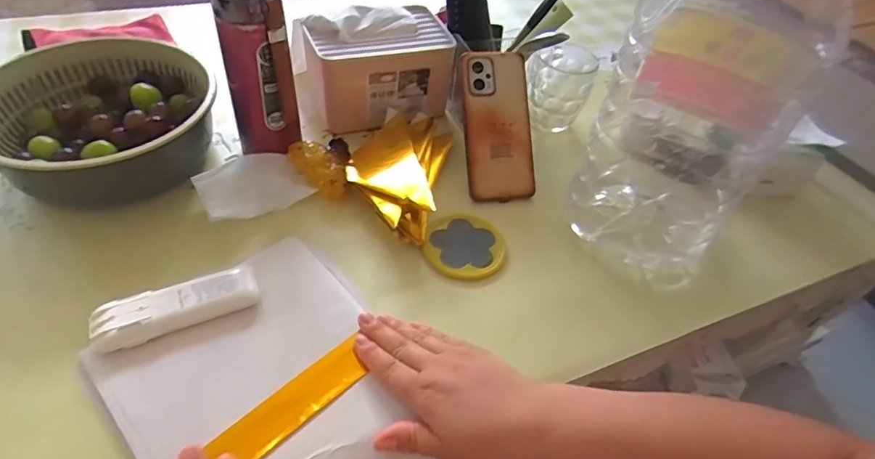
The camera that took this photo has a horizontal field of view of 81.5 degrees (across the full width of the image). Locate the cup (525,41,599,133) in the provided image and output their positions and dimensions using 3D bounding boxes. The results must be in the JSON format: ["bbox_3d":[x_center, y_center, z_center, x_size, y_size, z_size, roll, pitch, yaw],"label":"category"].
[{"bbox_3d":[0.155,-0.184,0.656,0.081,0.085,0.079,3,46,-3],"label":"cup"}]

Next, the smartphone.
[{"bbox_3d":[0.068,-0.115,0.566,0.076,0.015,0.164,-5,89,-7],"label":"smartphone"}]

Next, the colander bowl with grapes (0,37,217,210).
[{"bbox_3d":[-0.353,-0.111,0.533,0.229,0.079,0.199,-5,47,-11],"label":"colander bowl with grapes"}]

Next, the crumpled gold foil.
[{"bbox_3d":[-0.046,-0.067,0.552,0.106,0.045,0.184,10,47,1],"label":"crumpled gold foil"}]

